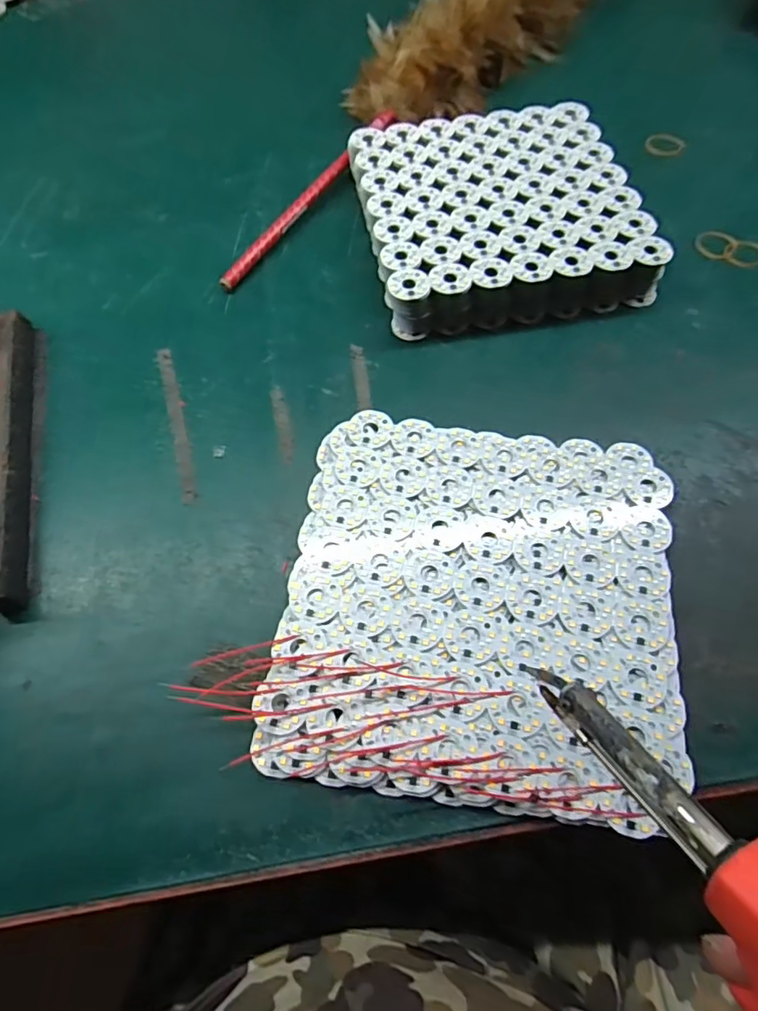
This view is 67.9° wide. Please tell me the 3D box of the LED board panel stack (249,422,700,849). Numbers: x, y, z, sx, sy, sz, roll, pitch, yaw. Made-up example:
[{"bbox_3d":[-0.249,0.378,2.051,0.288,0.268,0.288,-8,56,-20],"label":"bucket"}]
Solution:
[{"bbox_3d":[0.059,0.052,0.336,0.223,0.012,0.224,7,63,6],"label":"LED board panel stack"}]

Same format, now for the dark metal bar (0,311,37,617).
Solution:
[{"bbox_3d":[-0.250,-0.040,0.384,0.018,0.024,0.236,-14,63,-5],"label":"dark metal bar"}]

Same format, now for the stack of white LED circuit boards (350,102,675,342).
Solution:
[{"bbox_3d":[0.096,-0.246,0.471,0.214,0.039,0.211,-11,63,-4],"label":"stack of white LED circuit boards"}]

